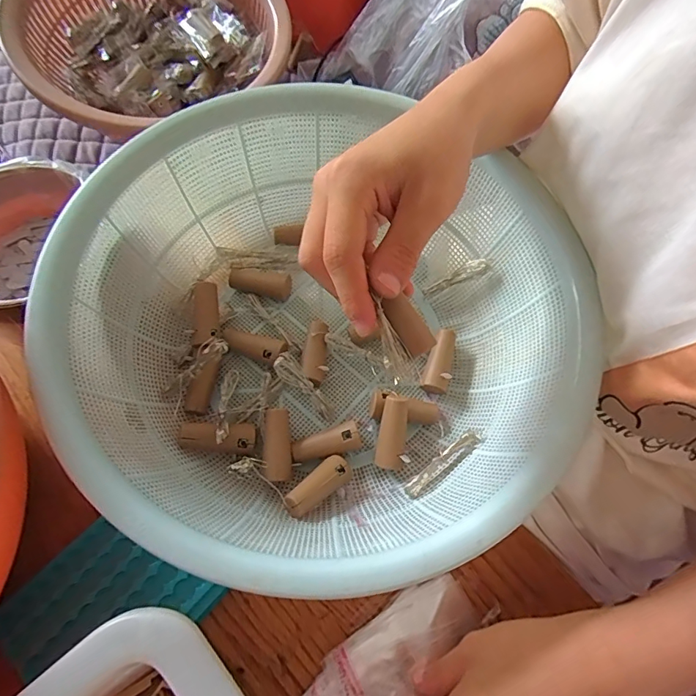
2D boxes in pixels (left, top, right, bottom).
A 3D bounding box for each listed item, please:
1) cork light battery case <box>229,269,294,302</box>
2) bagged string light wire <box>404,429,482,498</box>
[{"bbox_3d":[-0.073,-0.055,0.374,0.052,0.019,0.019,11,66,2],"label":"cork light battery case"},{"bbox_3d":[0.066,0.079,0.305,0.065,0.012,0.013,-37,73,-17],"label":"bagged string light wire"}]

